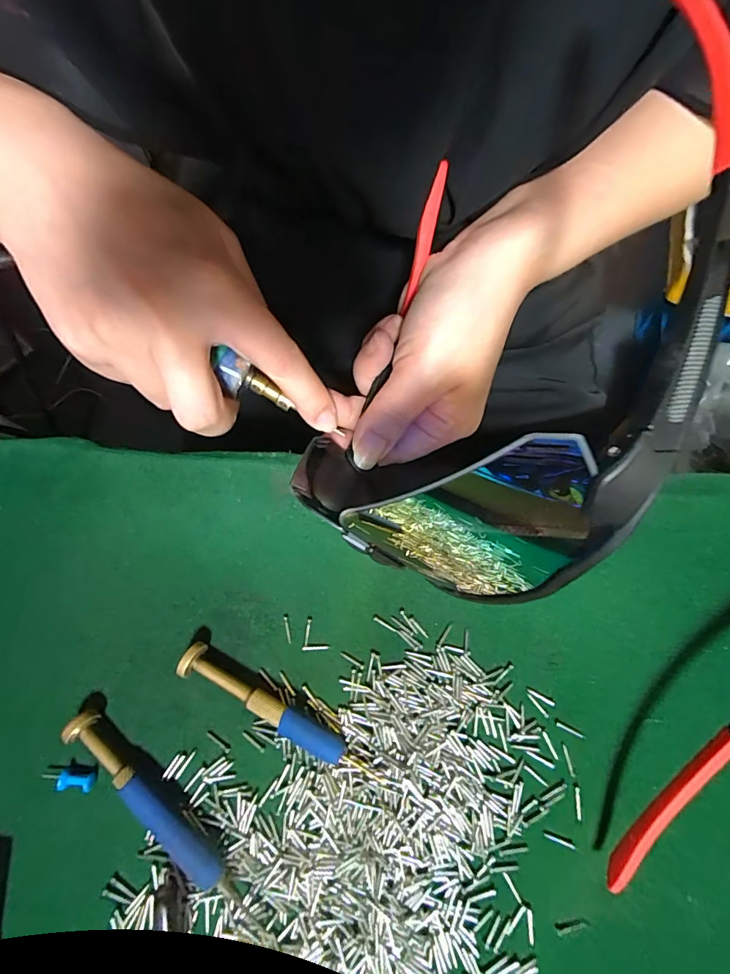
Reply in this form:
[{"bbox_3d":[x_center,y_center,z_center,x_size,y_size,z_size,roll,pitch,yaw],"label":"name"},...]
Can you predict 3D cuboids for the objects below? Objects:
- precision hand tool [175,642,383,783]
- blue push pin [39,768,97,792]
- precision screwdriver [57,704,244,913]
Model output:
[{"bbox_3d":[-0.036,0.096,0.193,0.095,0.014,0.013,26,75,9],"label":"precision hand tool"},{"bbox_3d":[-0.126,0.124,0.191,0.024,0.008,0.008,-1,73,1],"label":"blue push pin"},{"bbox_3d":[-0.086,0.130,0.185,0.095,0.014,0.012,39,78,12],"label":"precision screwdriver"}]

